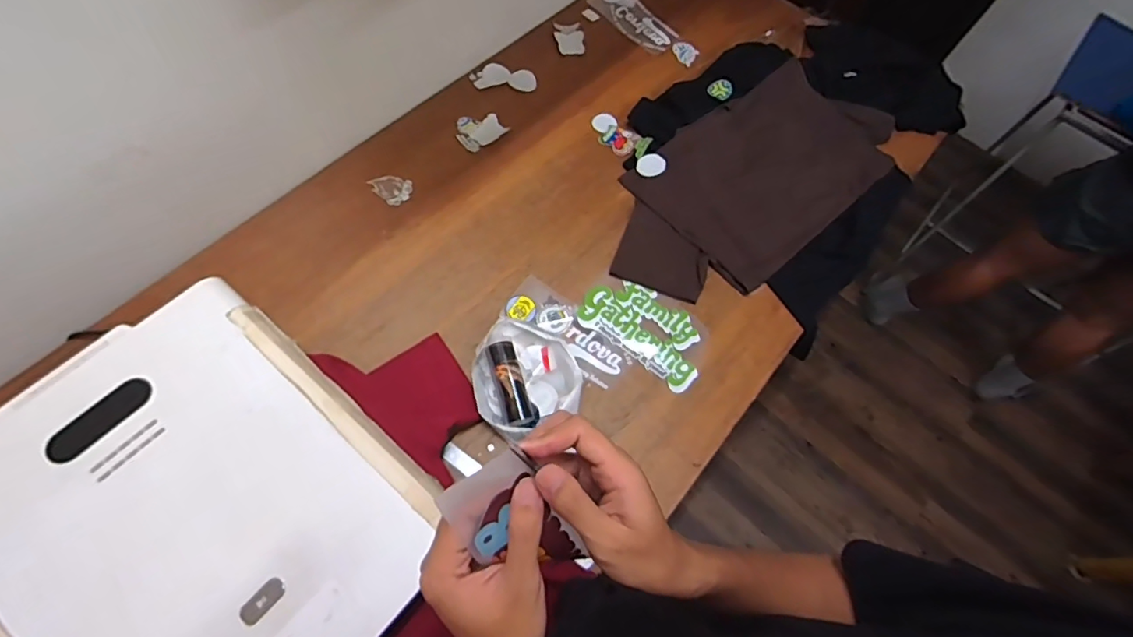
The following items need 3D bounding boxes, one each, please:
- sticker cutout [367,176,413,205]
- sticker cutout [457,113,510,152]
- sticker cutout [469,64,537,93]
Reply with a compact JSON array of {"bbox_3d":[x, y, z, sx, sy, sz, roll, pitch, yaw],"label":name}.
[{"bbox_3d":[-0.349,-0.253,1.016,0.089,0.009,0.060,19,65,2],"label":"sticker cutout"},{"bbox_3d":[-0.184,-0.400,1.098,0.101,0.007,0.089,-34,73,-19],"label":"sticker cutout"},{"bbox_3d":[-0.140,-0.541,1.163,0.143,0.007,0.068,2,74,-6],"label":"sticker cutout"}]

